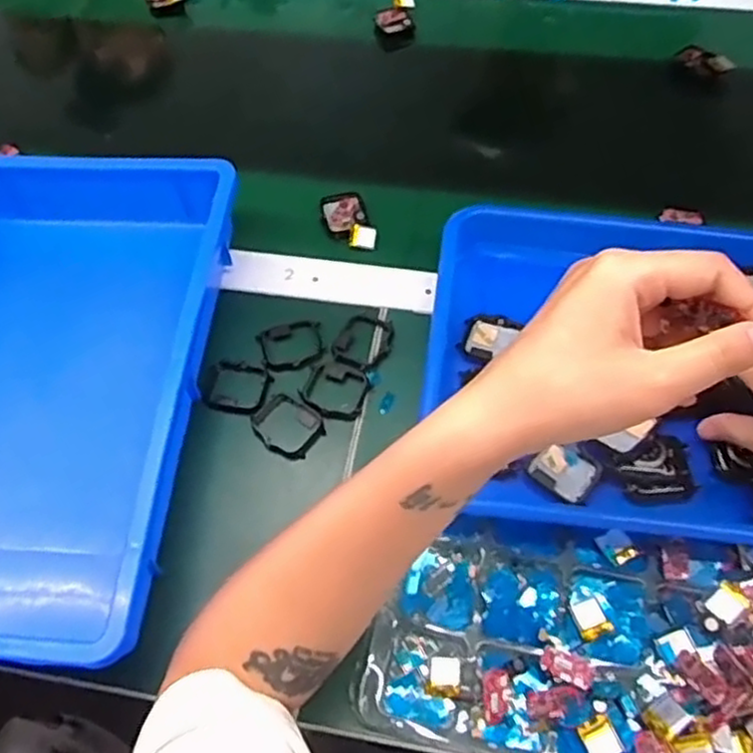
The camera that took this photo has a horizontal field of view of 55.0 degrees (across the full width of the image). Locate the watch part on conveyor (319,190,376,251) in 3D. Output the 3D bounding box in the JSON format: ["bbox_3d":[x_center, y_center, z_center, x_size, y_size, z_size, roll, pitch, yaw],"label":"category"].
[{"bbox_3d":[-0.024,-0.128,0.595,0.038,0.014,0.060,-17,58,-9],"label":"watch part on conveyor"}]

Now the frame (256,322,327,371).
[{"bbox_3d":[-0.062,-0.023,0.533,0.047,0.004,0.040,-14,58,-7],"label":"frame"}]

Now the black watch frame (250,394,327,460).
[{"bbox_3d":[-0.063,0.035,0.503,0.048,0.011,0.039,31,63,20],"label":"black watch frame"}]

